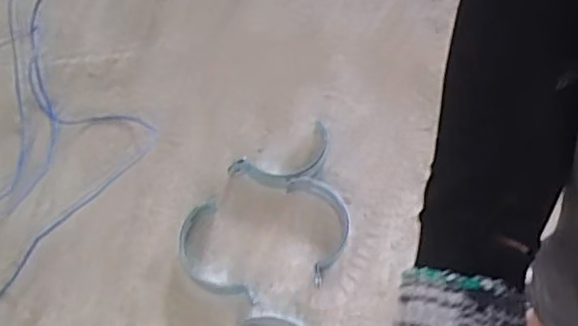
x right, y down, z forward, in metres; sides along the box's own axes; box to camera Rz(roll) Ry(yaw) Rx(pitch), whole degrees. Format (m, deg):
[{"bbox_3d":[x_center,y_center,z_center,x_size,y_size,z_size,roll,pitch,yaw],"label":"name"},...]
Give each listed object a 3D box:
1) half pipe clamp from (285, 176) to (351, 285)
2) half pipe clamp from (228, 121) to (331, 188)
[{"bbox_3d":[0.038,0.065,0.615,0.053,0.021,0.113,-12,60,-9],"label":"half pipe clamp"},{"bbox_3d":[-0.003,0.000,0.650,0.118,0.027,0.058,-23,62,-15],"label":"half pipe clamp"}]

